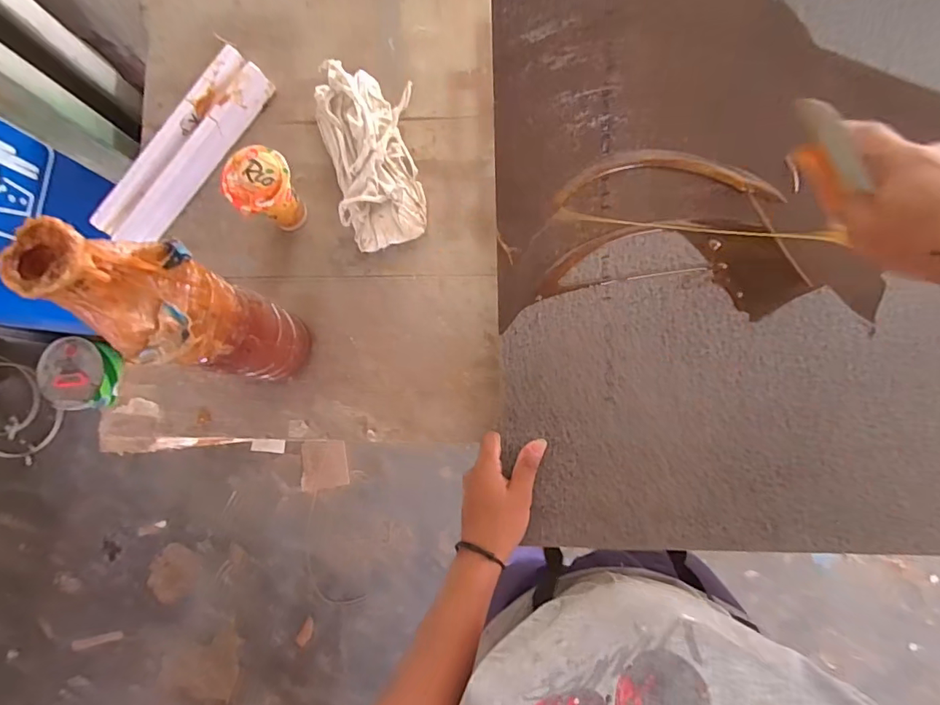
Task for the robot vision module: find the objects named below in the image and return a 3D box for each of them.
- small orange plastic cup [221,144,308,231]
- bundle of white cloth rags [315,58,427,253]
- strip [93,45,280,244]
[{"bbox_3d":[-0.223,-0.179,0.559,0.066,0.100,0.072,-1,83,5],"label":"small orange plastic cup"},{"bbox_3d":[-0.113,-0.233,0.571,0.113,0.067,0.217,-16,82,3],"label":"bundle of white cloth rags"},{"bbox_3d":[-0.347,-0.254,0.606,0.071,0.038,0.258,36,87,8],"label":"strip"}]

